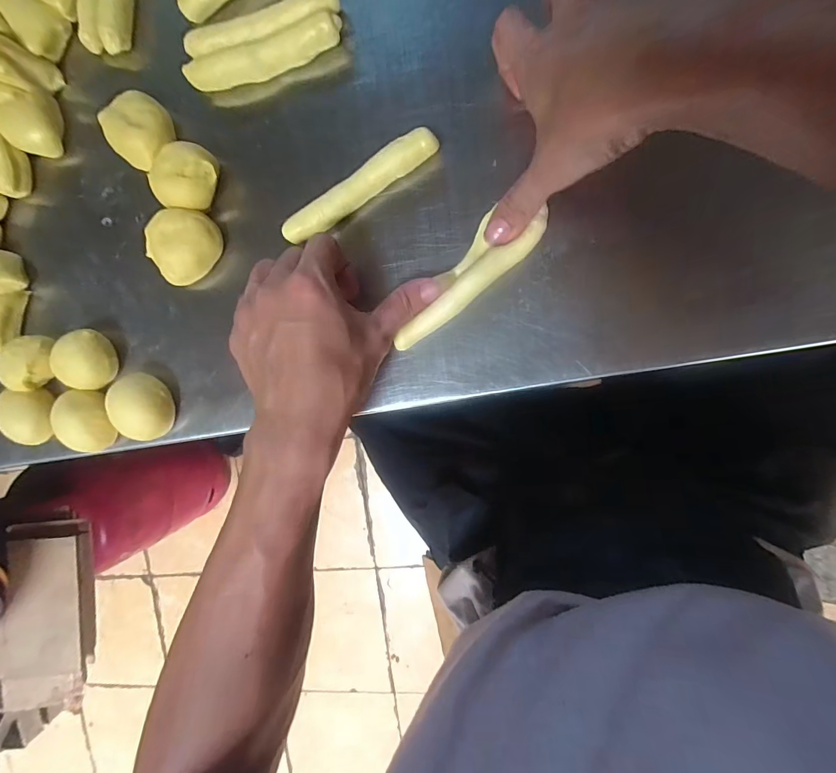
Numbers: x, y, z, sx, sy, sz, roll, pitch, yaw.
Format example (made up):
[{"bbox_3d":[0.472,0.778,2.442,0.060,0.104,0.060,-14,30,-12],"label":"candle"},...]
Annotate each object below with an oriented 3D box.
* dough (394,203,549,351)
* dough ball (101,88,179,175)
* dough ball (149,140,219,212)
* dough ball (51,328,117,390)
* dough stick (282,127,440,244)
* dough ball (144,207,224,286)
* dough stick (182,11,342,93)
[{"bbox_3d":[0.027,-0.069,0.253,0.115,0.011,0.033,-41,89,8],"label":"dough"},{"bbox_3d":[-0.191,-0.176,0.280,0.046,0.027,0.043,1,96,11],"label":"dough ball"},{"bbox_3d":[-0.156,-0.140,0.274,0.041,0.029,0.041,1,96,11],"label":"dough ball"},{"bbox_3d":[-0.249,-0.018,0.305,0.041,0.026,0.040,1,96,11],"label":"dough ball"},{"bbox_3d":[-0.038,-0.124,0.257,0.108,0.017,0.018,-31,90,12],"label":"dough stick"},{"bbox_3d":[-0.163,-0.098,0.284,0.042,0.027,0.051,32,101,6],"label":"dough ball"},{"bbox_3d":[-0.099,-0.209,0.257,0.105,0.018,0.020,-7,95,11],"label":"dough stick"}]

